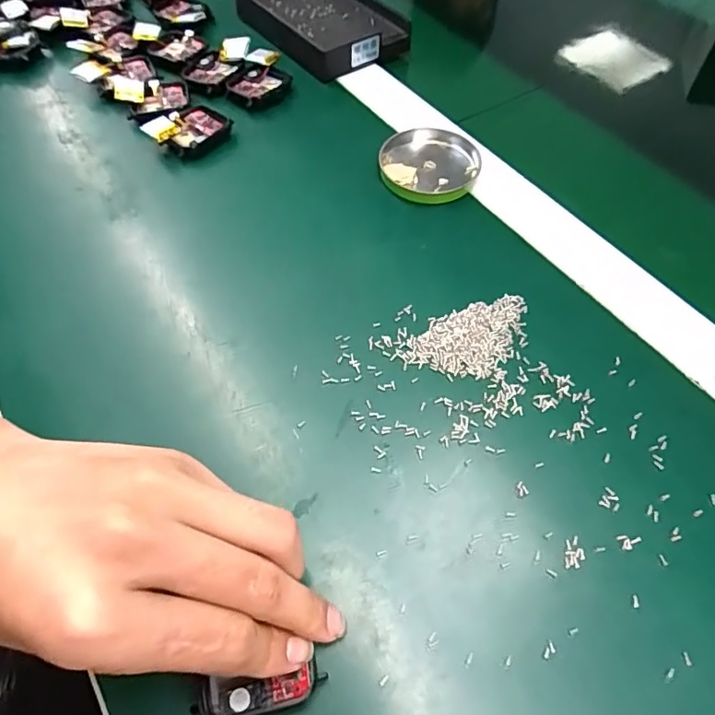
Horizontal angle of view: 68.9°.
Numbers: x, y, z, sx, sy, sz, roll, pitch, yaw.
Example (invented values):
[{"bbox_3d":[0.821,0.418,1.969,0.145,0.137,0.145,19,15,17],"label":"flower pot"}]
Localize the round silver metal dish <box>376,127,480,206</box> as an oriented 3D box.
[{"bbox_3d":[0.050,-0.131,0.352,0.067,0.009,0.063,-6,59,-2],"label":"round silver metal dish"}]

